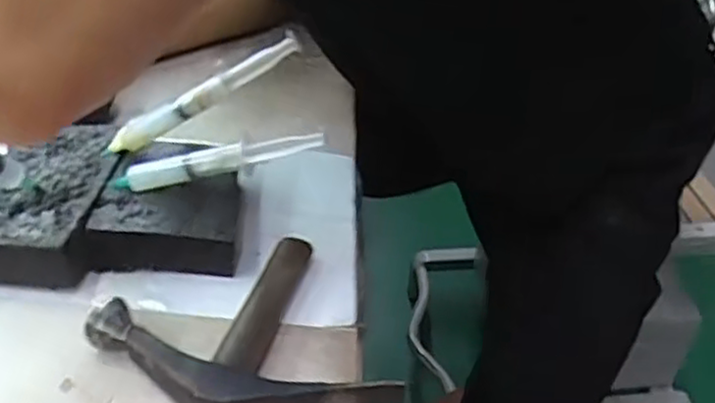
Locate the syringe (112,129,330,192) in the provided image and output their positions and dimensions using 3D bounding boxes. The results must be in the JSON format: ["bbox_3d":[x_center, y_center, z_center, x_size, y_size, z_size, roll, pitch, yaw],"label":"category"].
[{"bbox_3d":[-0.088,-0.024,0.441,0.144,0.016,0.012,-11,36,17],"label":"syringe"}]

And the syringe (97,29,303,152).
[{"bbox_3d":[-0.101,-0.067,0.465,0.151,0.019,0.012,-27,37,15],"label":"syringe"}]

